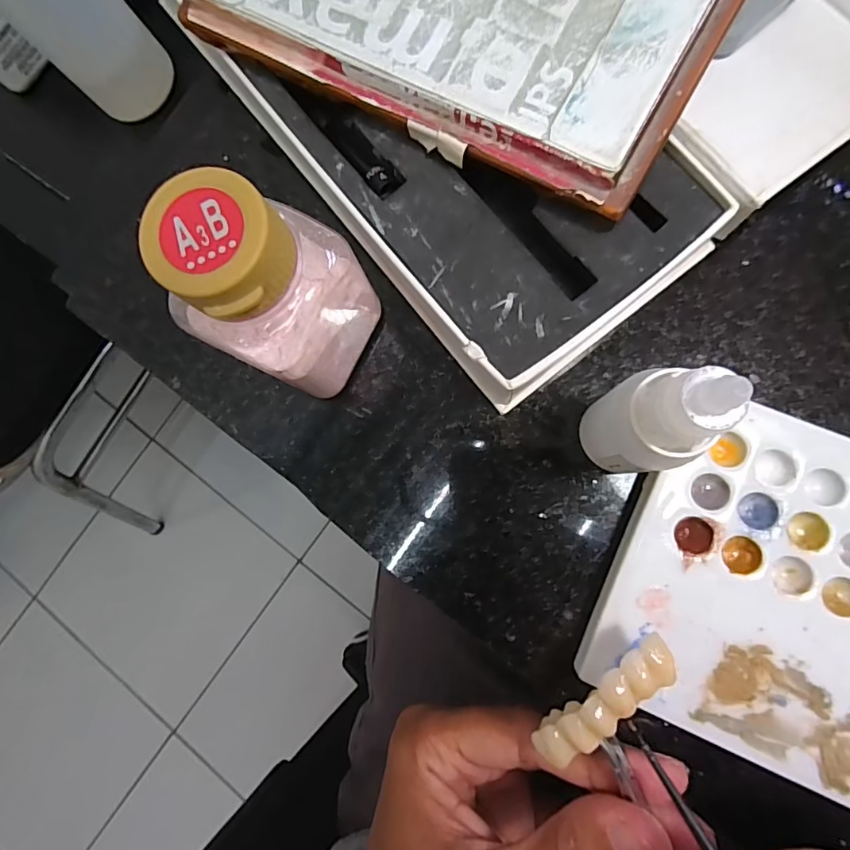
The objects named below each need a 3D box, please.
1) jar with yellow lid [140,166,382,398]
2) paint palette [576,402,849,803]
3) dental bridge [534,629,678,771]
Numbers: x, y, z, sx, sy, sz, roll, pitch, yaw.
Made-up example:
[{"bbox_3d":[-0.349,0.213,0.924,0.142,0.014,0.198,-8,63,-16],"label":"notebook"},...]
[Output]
[{"bbox_3d":[-0.038,-0.035,0.136,0.032,0.073,0.041,30,89,9],"label":"jar with yellow lid"},{"bbox_3d":[0.132,0.058,0.135,0.154,0.013,0.092,22,87,9],"label":"paint palette"},{"bbox_3d":[0.046,0.070,0.123,0.041,0.006,0.012,-45,81,7],"label":"dental bridge"}]

